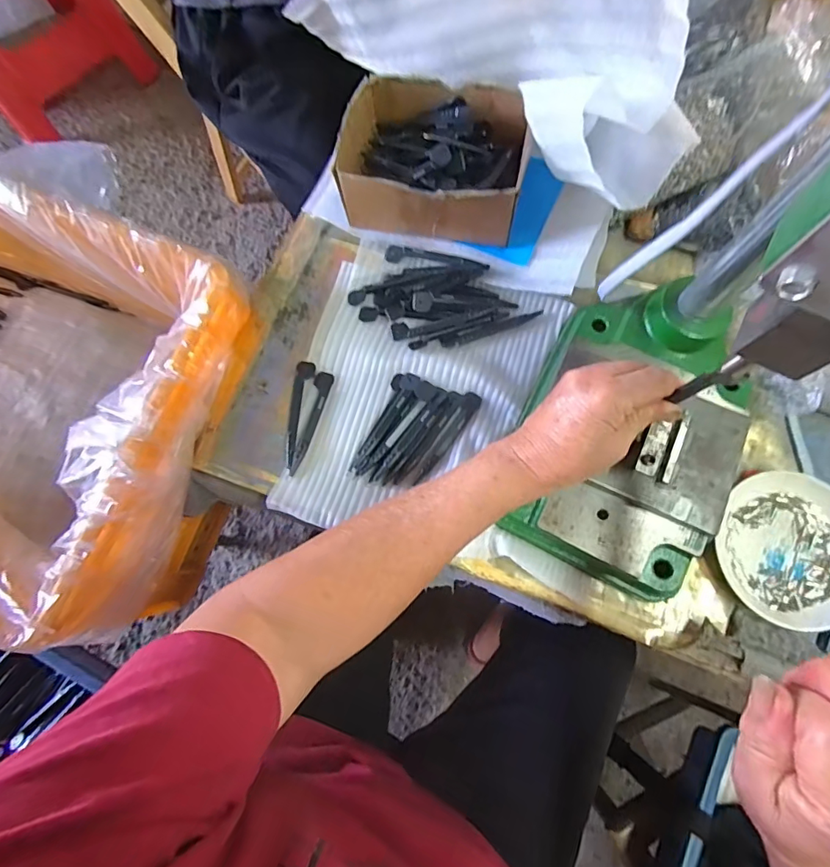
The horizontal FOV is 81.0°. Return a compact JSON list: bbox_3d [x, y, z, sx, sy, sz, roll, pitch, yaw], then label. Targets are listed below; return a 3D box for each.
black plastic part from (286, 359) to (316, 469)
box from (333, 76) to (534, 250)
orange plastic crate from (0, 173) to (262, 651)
[{"bbox_3d":[-0.105,-0.019,0.433,0.016,0.009,0.099,6,75,2],"label":"black plastic part"},{"bbox_3d":[0.021,-0.259,0.461,0.166,0.071,0.131,13,75,4],"label":"box"},{"bbox_3d":[-0.425,-0.048,0.500,0.493,0.224,0.354,22,76,6],"label":"orange plastic crate"}]

